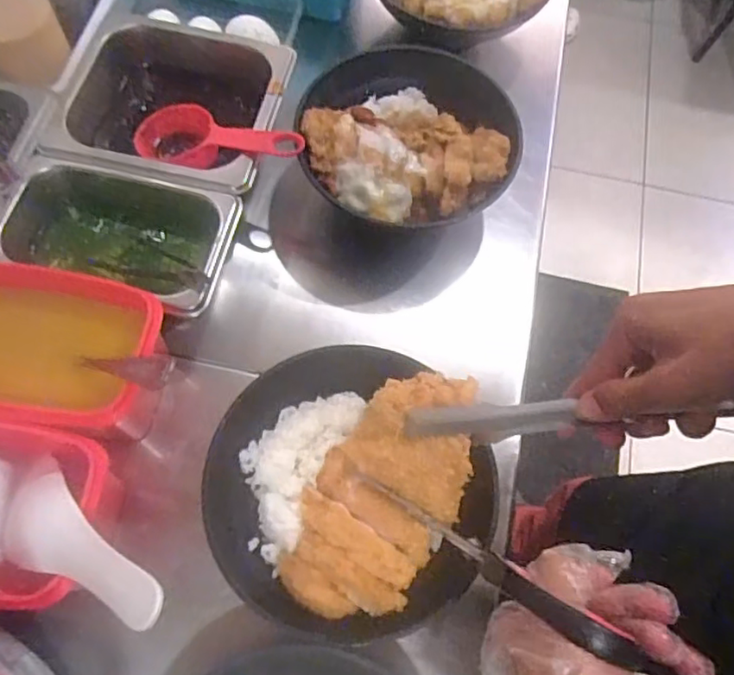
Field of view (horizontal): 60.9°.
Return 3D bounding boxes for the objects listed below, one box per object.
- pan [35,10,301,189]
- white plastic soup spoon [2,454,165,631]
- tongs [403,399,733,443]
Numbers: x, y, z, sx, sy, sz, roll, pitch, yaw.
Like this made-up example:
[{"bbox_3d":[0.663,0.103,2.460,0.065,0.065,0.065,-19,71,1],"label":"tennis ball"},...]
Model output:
[{"bbox_3d":[-0.167,-0.192,0.541,0.179,0.069,0.159,12,66,2],"label":"pan"},{"bbox_3d":[-0.161,0.114,0.344,0.185,0.014,0.055,7,59,44],"label":"white plastic soup spoon"},{"bbox_3d":[0.122,0.046,0.363,0.210,0.015,0.020,-6,64,24],"label":"tongs"}]

